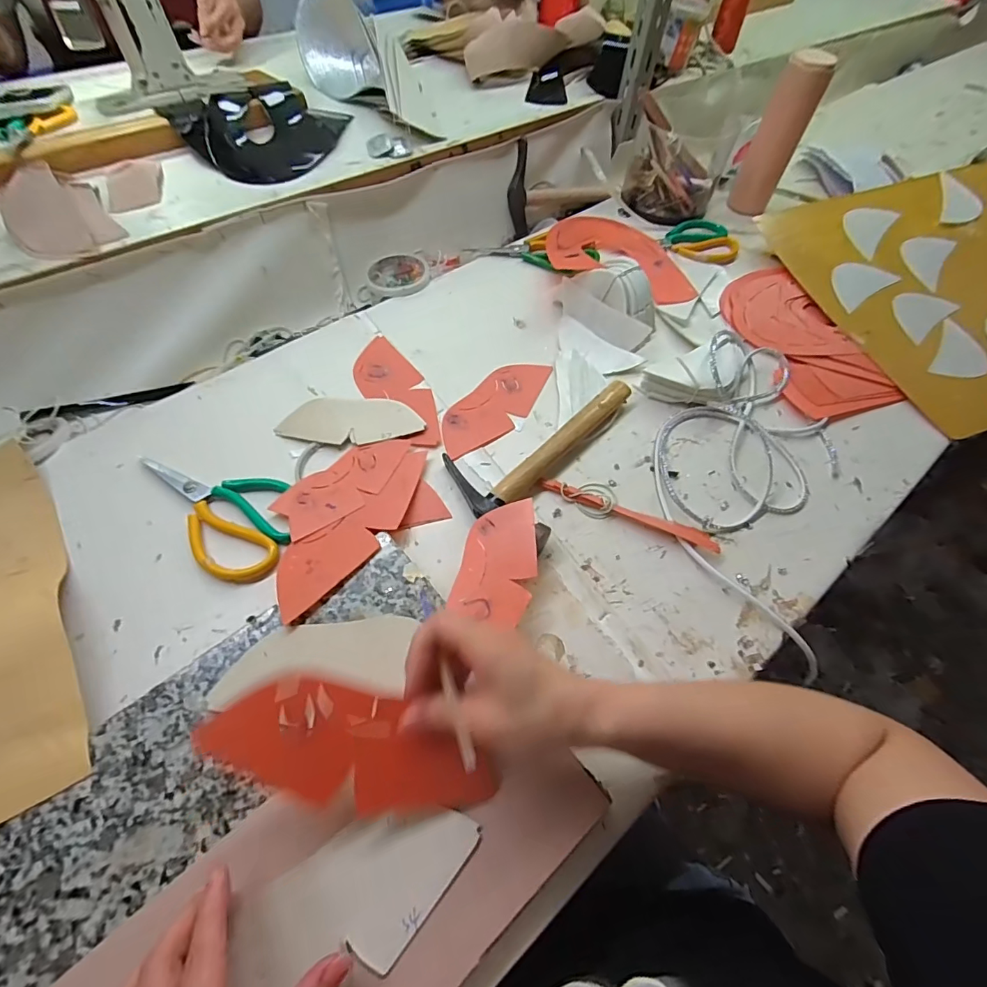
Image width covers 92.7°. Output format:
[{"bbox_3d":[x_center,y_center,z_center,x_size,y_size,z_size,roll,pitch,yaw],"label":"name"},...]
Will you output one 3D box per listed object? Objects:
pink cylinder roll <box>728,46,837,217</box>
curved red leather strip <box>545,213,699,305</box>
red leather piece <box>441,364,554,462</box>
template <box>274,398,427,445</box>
[{"bbox_3d":[0.416,-0.521,0.695,0.061,0.192,0.057,24,59,12],"label":"pink cylinder roll"},{"bbox_3d":[0.175,-0.353,0.675,0.200,0.043,0.206,-3,58,-5],"label":"curved red leather strip"},{"bbox_3d":[0.001,-0.101,0.543,0.070,0.006,0.167,34,63,15],"label":"red leather piece"},{"bbox_3d":[-0.155,-0.081,0.518,0.153,0.004,0.065,0,54,1],"label":"template"}]

